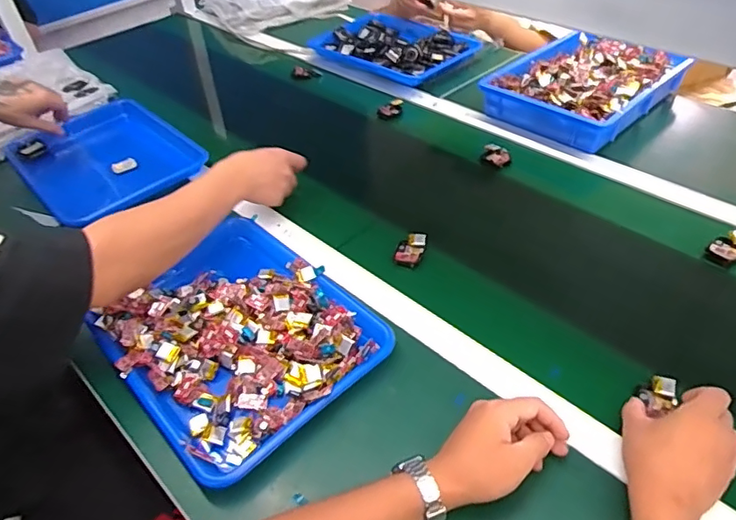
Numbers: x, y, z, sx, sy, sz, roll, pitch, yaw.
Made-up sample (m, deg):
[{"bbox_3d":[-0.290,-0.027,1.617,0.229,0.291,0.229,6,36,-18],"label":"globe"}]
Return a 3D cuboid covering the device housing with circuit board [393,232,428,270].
[{"bbox_3d":[0.059,-0.015,0.728,0.035,0.019,0.057,17,48,22],"label":"device housing with circuit board"}]

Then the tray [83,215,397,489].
[{"bbox_3d":[-0.158,0.080,0.634,0.260,0.052,0.326,-36,52,-28],"label":"tray"}]

